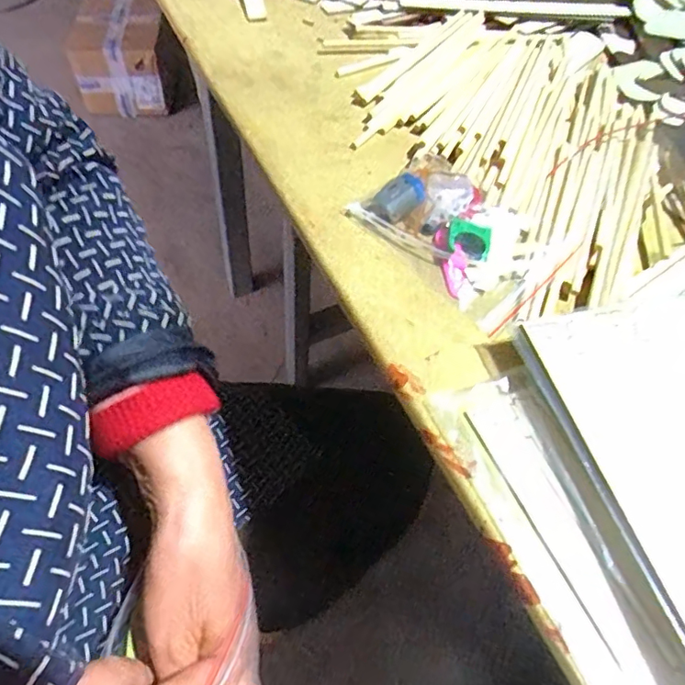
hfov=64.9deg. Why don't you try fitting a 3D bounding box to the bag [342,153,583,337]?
[{"bbox_3d":[0.068,-0.066,0.310,0.071,0.021,0.111,-34,65,-24],"label":"bag"}]

